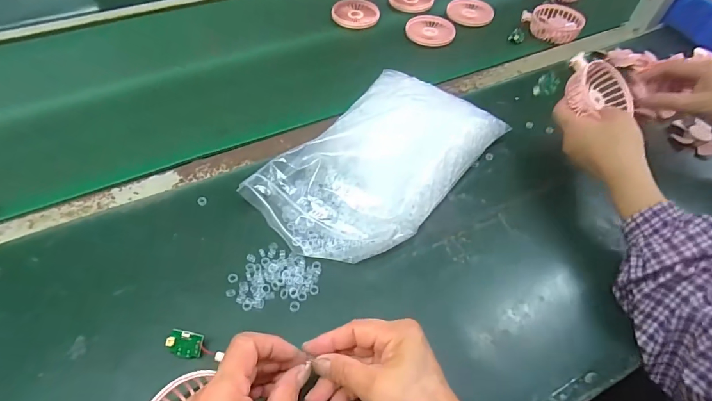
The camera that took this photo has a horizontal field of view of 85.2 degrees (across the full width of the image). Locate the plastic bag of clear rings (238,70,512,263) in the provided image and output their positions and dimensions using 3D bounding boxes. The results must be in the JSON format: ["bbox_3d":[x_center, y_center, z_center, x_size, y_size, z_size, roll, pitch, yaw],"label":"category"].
[{"bbox_3d":[0.031,-0.052,0.465,0.173,0.068,0.292,34,59,21],"label":"plastic bag of clear rings"}]

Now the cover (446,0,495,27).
[{"bbox_3d":[0.217,-0.361,0.741,0.073,0.013,0.088,-34,62,-25],"label":"cover"}]

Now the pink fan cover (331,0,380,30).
[{"bbox_3d":[-0.002,-0.353,0.727,0.088,0.013,0.078,15,54,9],"label":"pink fan cover"}]

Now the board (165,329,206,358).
[{"bbox_3d":[-0.154,0.130,0.348,0.031,0.004,0.022,12,85,-1],"label":"board"}]

